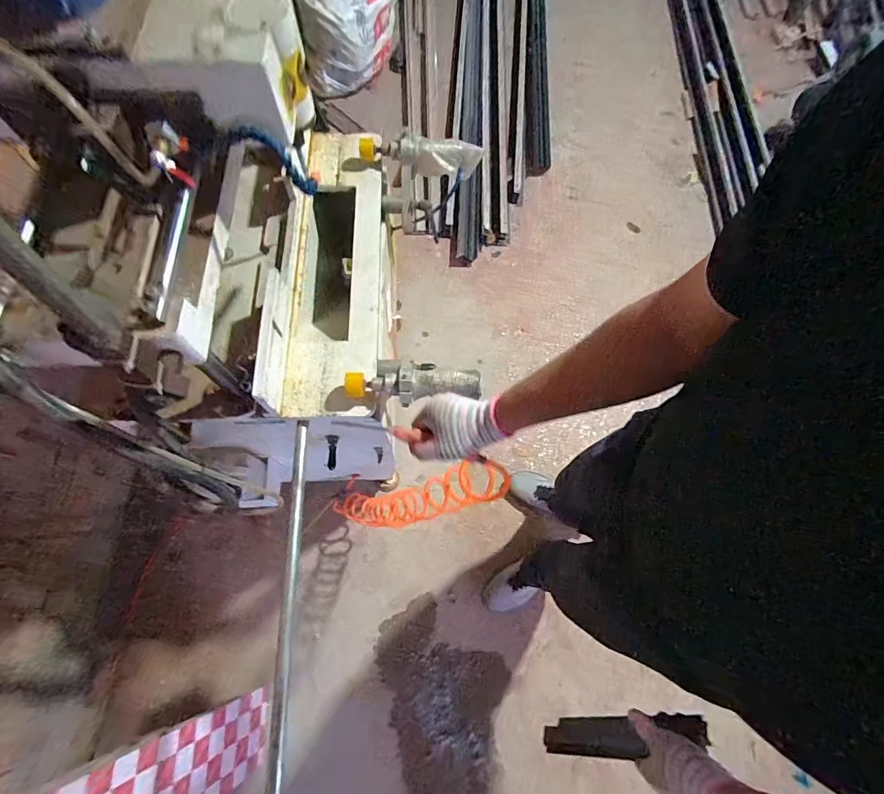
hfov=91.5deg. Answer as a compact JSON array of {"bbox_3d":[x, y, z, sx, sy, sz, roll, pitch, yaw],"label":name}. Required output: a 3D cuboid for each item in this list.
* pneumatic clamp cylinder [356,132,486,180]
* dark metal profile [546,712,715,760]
[{"bbox_3d":[-0.042,-0.500,0.888,0.245,0.067,0.059,8,69,1],"label":"pneumatic clamp cylinder"},{"bbox_3d":[0.254,0.475,0.606,0.215,0.040,0.040,-21,69,19],"label":"dark metal profile"}]

